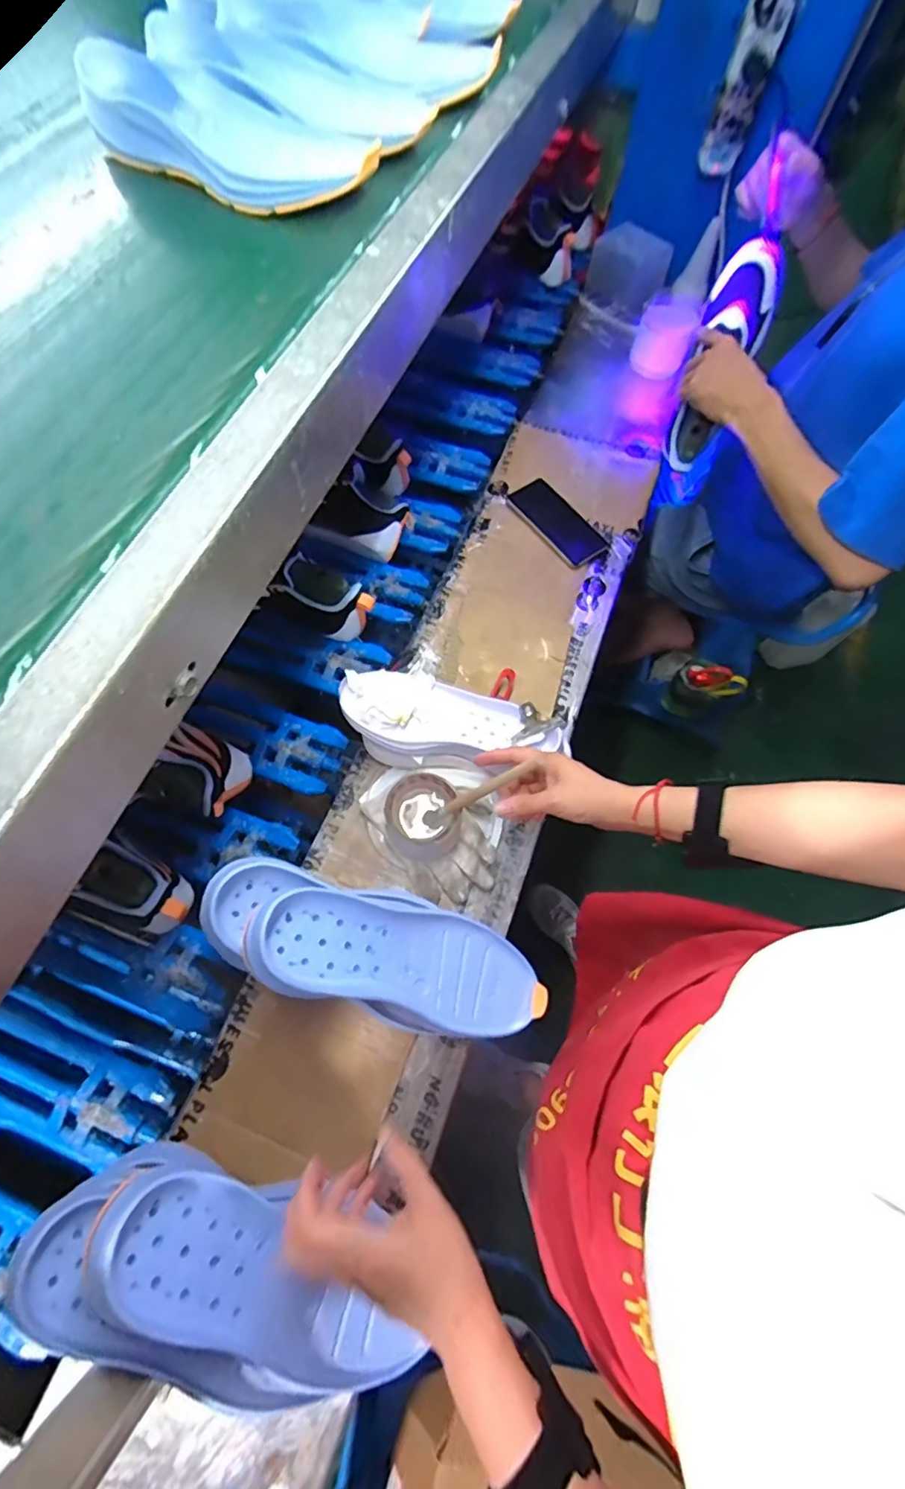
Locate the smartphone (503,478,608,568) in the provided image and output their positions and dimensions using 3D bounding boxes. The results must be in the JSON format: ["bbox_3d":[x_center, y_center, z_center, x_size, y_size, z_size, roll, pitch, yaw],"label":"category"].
[{"bbox_3d":[0.158,-0.334,0.826,0.081,0.007,0.155,-36,79,-18],"label":"smartphone"}]

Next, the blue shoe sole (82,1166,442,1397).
[{"bbox_3d":[-0.141,0.403,0.409,0.263,0.050,0.090,42,43,-12],"label":"blue shoe sole"}]

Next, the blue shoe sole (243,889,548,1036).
[{"bbox_3d":[-0.041,0.191,0.494,0.268,0.035,0.092,21,65,-19],"label":"blue shoe sole"}]

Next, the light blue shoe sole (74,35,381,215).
[{"bbox_3d":[-0.192,-0.522,0.469,0.266,0.043,0.105,27,68,9],"label":"light blue shoe sole"}]

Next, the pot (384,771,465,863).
[{"bbox_3d":[-0.030,0.079,0.608,0.084,0.055,0.084,2,67,-4],"label":"pot"}]

